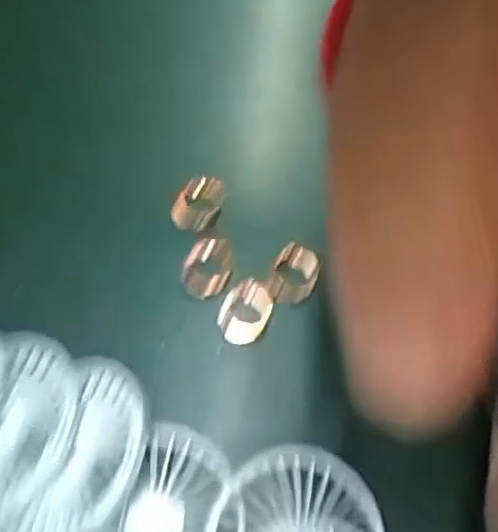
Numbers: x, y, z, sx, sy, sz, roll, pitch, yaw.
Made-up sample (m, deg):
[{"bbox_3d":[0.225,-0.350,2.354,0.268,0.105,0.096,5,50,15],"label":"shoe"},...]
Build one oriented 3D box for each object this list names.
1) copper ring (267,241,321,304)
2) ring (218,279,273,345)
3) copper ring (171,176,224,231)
[{"bbox_3d":[0.026,0.005,0.361,0.025,0.014,0.035,15,66,6],"label":"copper ring"},{"bbox_3d":[-0.002,0.026,0.352,0.027,0.008,0.037,31,69,13],"label":"ring"},{"bbox_3d":[-0.030,-0.039,0.377,0.027,0.015,0.035,8,66,3],"label":"copper ring"}]

